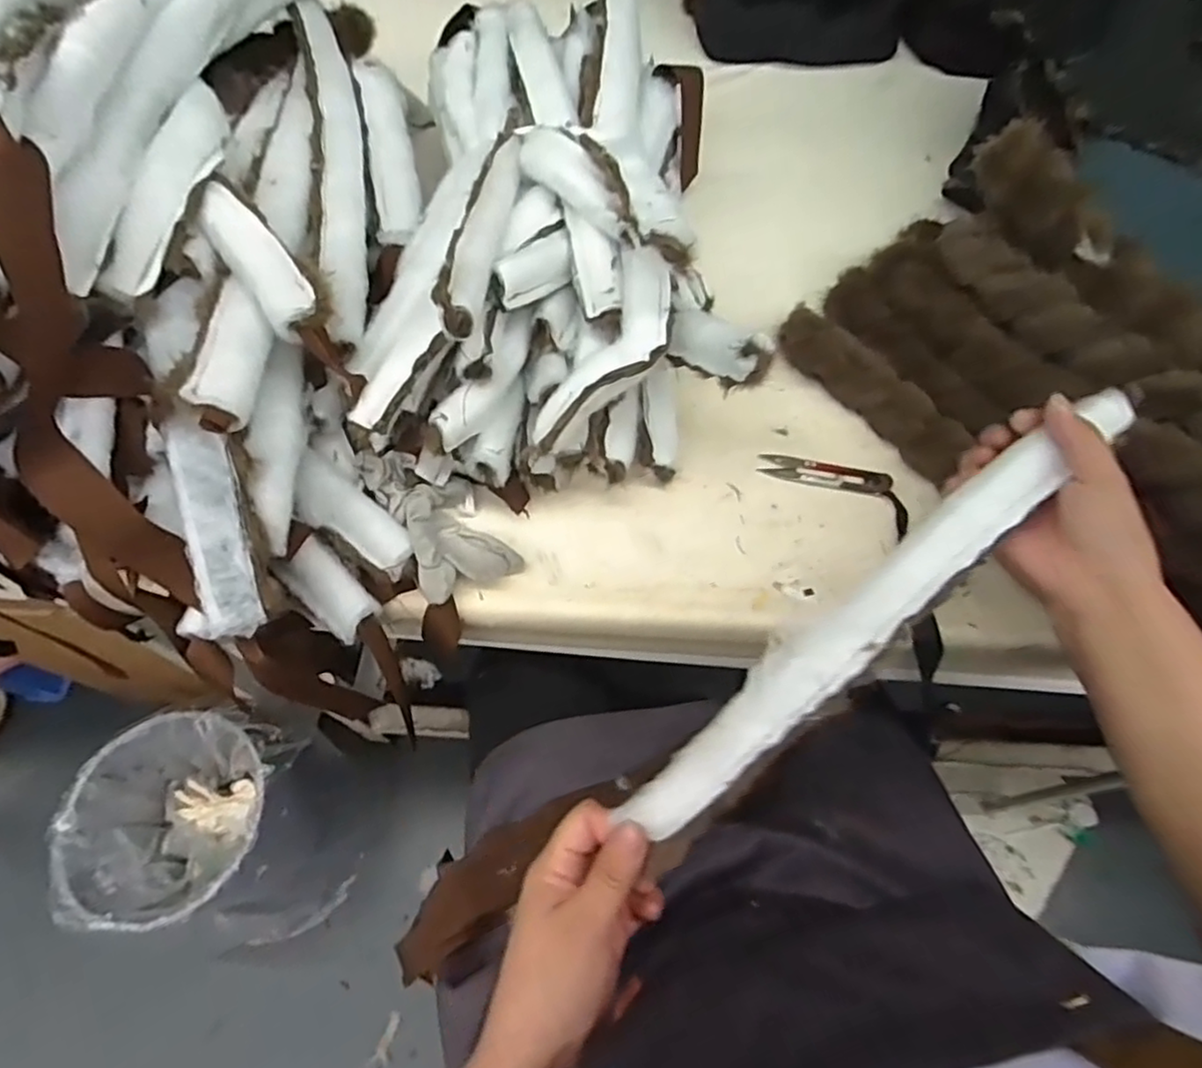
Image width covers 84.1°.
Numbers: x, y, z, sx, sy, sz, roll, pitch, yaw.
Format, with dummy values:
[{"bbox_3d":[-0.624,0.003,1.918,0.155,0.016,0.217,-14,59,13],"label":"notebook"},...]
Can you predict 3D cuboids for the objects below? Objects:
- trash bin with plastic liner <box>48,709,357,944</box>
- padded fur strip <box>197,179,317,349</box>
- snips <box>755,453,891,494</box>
[{"bbox_3d":[-0.552,0.434,0.976,0.281,0.276,0.261,1,62,4],"label":"trash bin with plastic liner"},{"bbox_3d":[-0.221,-0.177,0.428,0.035,0.022,0.115,-34,81,-15],"label":"padded fur strip"},{"bbox_3d":[0.174,-0.047,0.518,0.097,0.007,0.026,15,63,11],"label":"snips"}]

